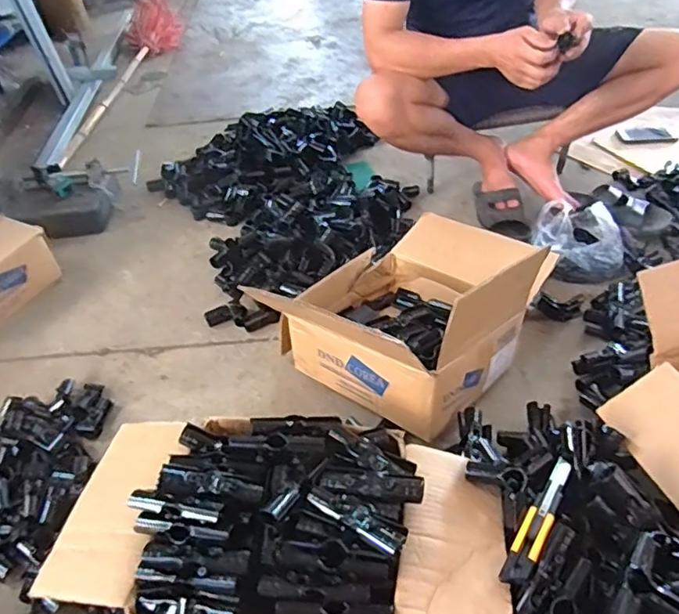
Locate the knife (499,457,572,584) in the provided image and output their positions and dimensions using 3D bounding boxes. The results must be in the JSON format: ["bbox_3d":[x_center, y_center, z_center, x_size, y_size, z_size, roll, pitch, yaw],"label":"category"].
[{"bbox_3d":[0.254,0.268,0.723,0.032,0.018,0.191,23,49,28],"label":"knife"}]

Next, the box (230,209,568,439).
[{"bbox_3d":[0.128,-0.022,1.014,0.352,0.257,0.465,28,51,32],"label":"box"}]

